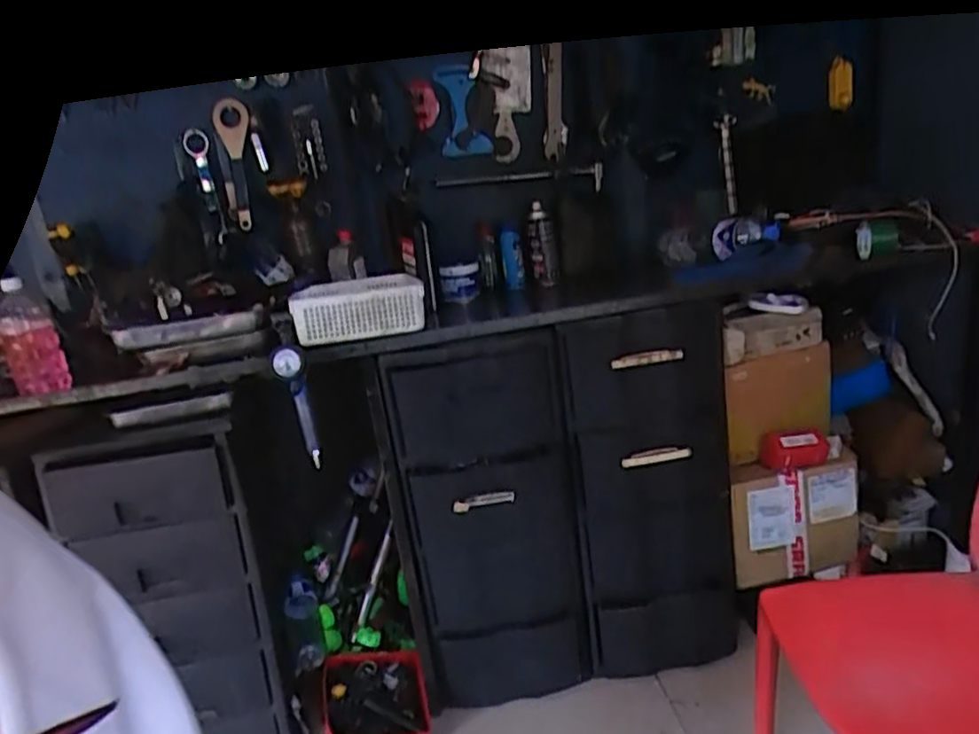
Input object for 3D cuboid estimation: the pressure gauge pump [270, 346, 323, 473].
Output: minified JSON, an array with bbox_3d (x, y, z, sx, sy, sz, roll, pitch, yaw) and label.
[{"bbox_3d":[-0.334,0.070,1.228,0.058,0.209,0.052,-12,17,-13],"label":"pressure gauge pump"}]

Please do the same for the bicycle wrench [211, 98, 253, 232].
[{"bbox_3d":[-0.562,-0.442,1.536,0.074,0.273,0.014,1,9,0],"label":"bicycle wrench"}]

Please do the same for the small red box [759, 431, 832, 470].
[{"bbox_3d":[0.637,0.167,1.475,0.137,0.078,0.050,-8,17,-2],"label":"small red box"}]

